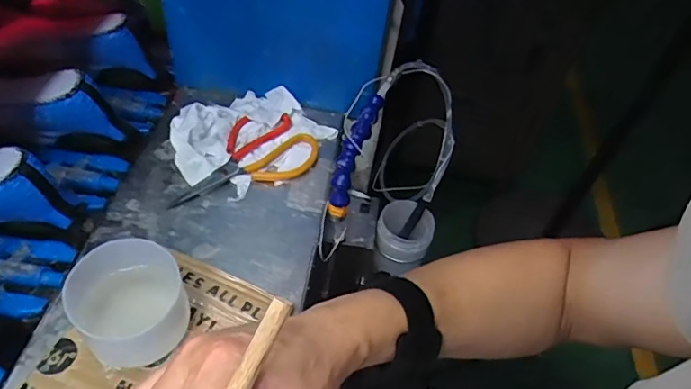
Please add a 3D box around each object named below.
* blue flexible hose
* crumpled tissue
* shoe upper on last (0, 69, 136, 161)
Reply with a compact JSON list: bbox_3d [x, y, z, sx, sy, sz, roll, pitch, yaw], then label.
[{"bbox_3d":[0.010,-0.046,0.597,0.024,0.039,0.148,20,93,15],"label":"blue flexible hose"},{"bbox_3d":[-0.120,-0.080,0.661,0.170,0.039,0.198,35,51,19],"label":"crumpled tissue"},{"bbox_3d":[-0.422,-0.103,0.659,0.260,0.103,0.087,14,49,9],"label":"shoe upper on last"}]

